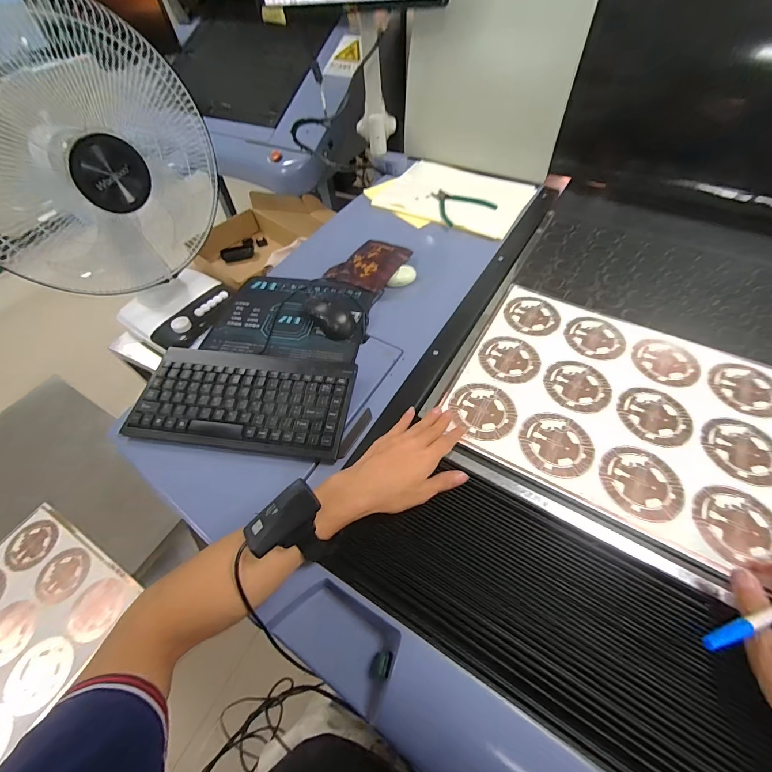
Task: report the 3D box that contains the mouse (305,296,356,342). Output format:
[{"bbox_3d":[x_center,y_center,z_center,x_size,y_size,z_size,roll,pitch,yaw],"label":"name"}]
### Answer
[{"bbox_3d":[-0.089,-0.119,0.580,0.056,0.032,0.097,-33,60,-19],"label":"mouse"}]

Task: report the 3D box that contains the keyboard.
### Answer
[{"bbox_3d":[-0.195,0.021,0.488,0.291,0.032,0.146,5,56,6],"label":"keyboard"}]

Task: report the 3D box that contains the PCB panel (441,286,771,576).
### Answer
[{"bbox_3d":[0.317,0.020,0.479,0.402,0.006,0.321,26,60,20],"label":"PCB panel"}]

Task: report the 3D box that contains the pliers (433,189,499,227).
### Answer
[{"bbox_3d":[0.161,-0.407,0.780,0.129,0.009,0.132,-23,58,-13],"label":"pliers"}]

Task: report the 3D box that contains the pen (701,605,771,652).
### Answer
[{"bbox_3d":[0.338,0.195,0.301,0.176,0.014,0.011,-5,54,-17],"label":"pen"}]

